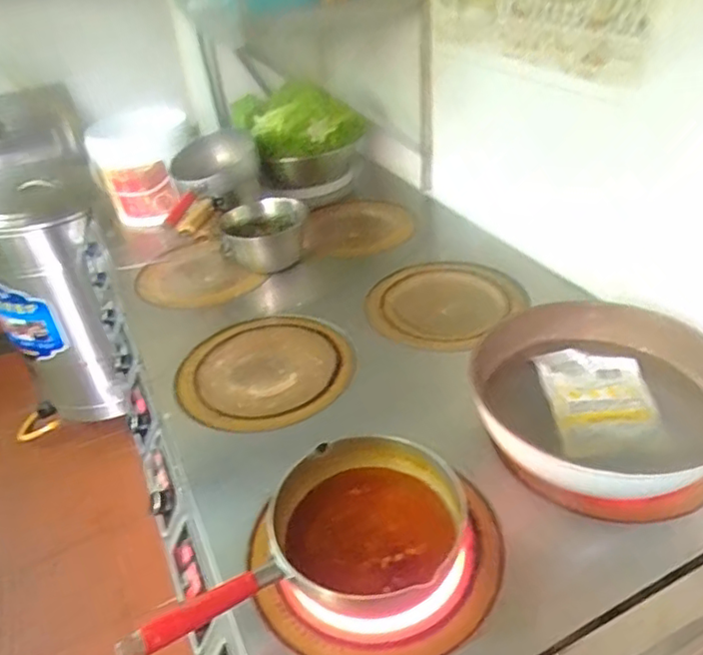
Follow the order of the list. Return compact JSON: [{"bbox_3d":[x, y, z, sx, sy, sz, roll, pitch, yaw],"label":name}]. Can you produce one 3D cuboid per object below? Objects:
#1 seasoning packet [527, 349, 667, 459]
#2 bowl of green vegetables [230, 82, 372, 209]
[{"bbox_3d":[0.322,0.090,0.790,0.129,0.026,0.183,-5,35,3],"label":"seasoning packet"},{"bbox_3d":[-0.124,-0.458,1.486,0.311,0.202,0.218,-10,36,-4],"label":"bowl of green vegetables"}]

